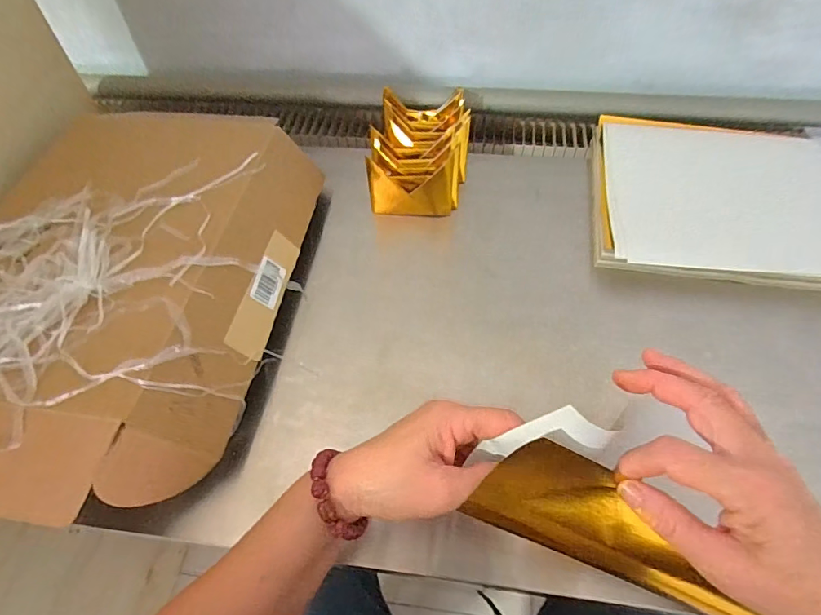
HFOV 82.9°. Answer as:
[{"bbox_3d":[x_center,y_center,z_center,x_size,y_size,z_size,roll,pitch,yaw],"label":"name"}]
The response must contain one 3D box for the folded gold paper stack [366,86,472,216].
[{"bbox_3d":[0.012,-0.189,0.577,0.117,0.069,0.151,2,57,4],"label":"folded gold paper stack"}]

